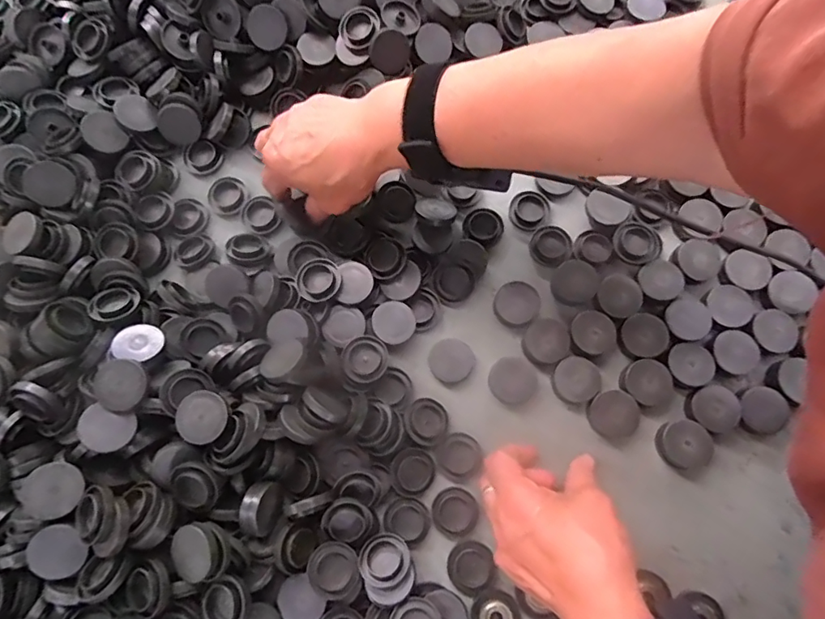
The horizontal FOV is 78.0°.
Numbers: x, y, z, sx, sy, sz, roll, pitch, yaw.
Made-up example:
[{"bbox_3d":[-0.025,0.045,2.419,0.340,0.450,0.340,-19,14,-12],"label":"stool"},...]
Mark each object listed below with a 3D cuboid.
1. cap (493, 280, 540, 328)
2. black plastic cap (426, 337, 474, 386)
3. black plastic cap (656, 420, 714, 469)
[{"bbox_3d":[0.079,-0.004,0.389,0.033,0.013,0.033,0,76,1],"label":"cap"},{"bbox_3d":[0.029,0.038,0.382,0.033,0.006,0.032,0,76,1],"label":"black plastic cap"},{"bbox_3d":[0.192,0.095,0.359,0.037,0.016,0.032,-8,76,-2],"label":"black plastic cap"}]

